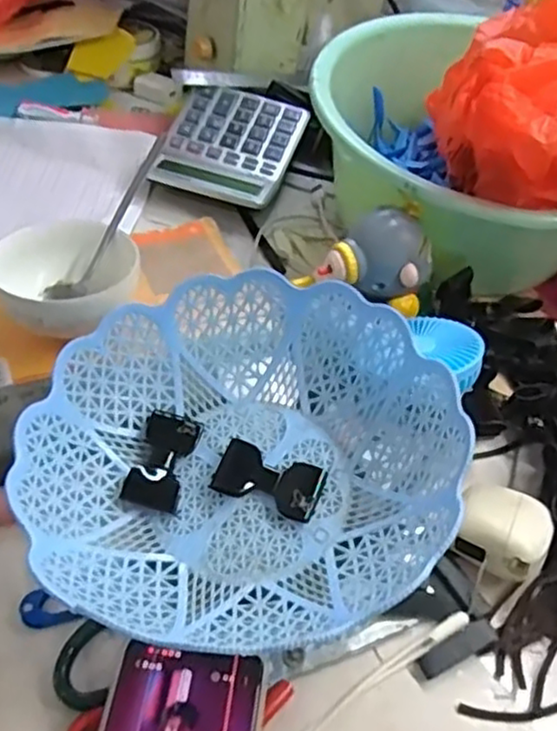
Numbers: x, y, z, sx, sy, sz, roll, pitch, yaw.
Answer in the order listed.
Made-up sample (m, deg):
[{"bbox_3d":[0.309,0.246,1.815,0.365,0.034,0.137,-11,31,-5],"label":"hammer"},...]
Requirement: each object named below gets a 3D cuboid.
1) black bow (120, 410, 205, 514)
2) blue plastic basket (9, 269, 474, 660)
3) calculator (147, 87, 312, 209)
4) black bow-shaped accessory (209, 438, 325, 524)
[{"bbox_3d":[-0.073,0.059,0.439,0.033,0.014,0.063,13,57,7],"label":"black bow"},{"bbox_3d":[-0.025,0.055,0.419,0.236,0.100,0.212,-5,45,-11],"label":"blue plastic basket"},{"bbox_3d":[-0.051,-0.234,0.729,0.130,0.020,0.151,18,63,7],"label":"calculator"},{"bbox_3d":[-0.006,0.068,0.426,0.064,0.009,0.036,18,45,11],"label":"black bow-shaped accessory"}]

